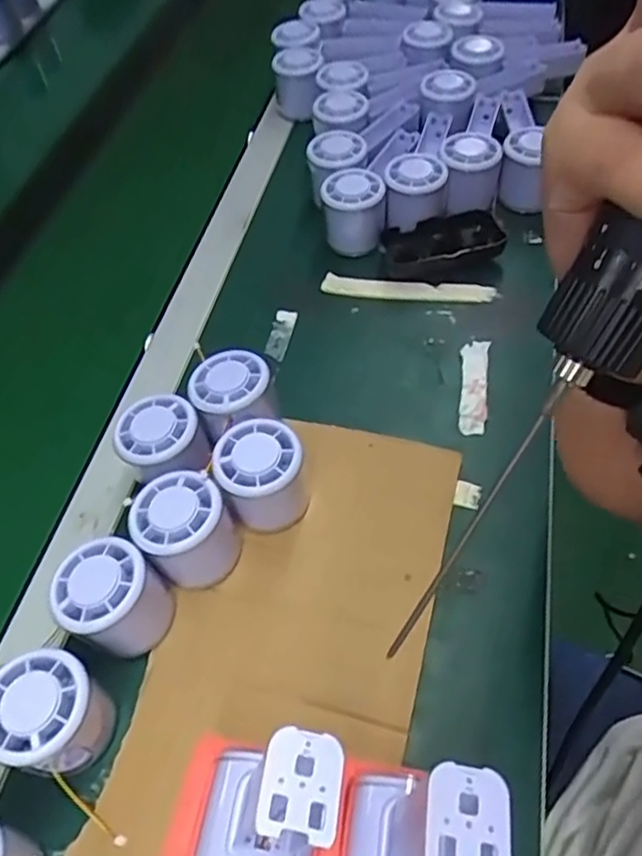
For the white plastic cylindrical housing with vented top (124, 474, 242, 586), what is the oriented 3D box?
[{"bbox_3d":[-0.087,0.067,0.422,0.058,0.068,0.059,-2,54,3],"label":"white plastic cylindrical housing with vented top"}]

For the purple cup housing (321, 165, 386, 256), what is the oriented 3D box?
[{"bbox_3d":[0.029,-0.197,0.607,0.056,0.064,0.050,-6,54,0],"label":"purple cup housing"}]

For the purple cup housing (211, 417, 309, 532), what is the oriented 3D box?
[{"bbox_3d":[-0.040,0.032,0.439,0.056,0.061,0.056,-2,54,3],"label":"purple cup housing"}]

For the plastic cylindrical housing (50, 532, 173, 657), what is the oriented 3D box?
[{"bbox_3d":[-0.128,0.107,0.403,0.058,0.061,0.056,-2,54,3],"label":"plastic cylindrical housing"}]

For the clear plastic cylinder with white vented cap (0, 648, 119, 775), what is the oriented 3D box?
[{"bbox_3d":[-0.151,0.161,0.367,0.057,0.054,0.055,-2,54,3],"label":"clear plastic cylinder with white vented cap"}]

